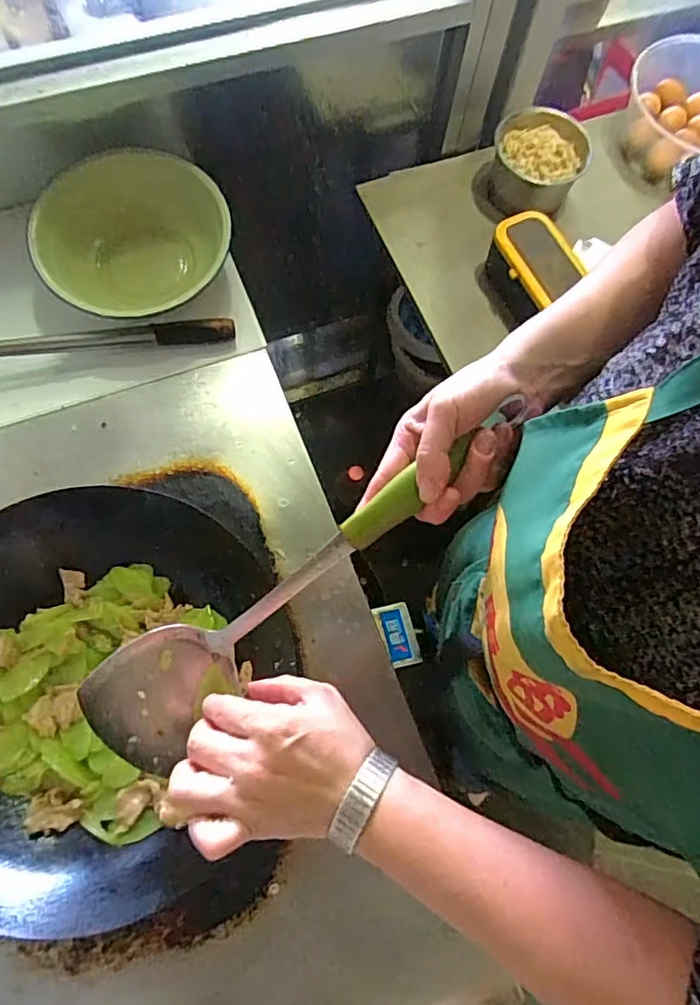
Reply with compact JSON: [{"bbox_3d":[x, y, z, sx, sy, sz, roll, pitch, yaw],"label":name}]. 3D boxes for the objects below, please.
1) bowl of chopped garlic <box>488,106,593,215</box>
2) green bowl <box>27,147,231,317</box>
[{"bbox_3d":[0.275,-0.497,0.853,0.128,0.087,0.127,1,72,-2],"label":"bowl of chopped garlic"},{"bbox_3d":[-0.266,-0.320,0.735,0.230,0.127,0.220,1,72,-2],"label":"green bowl"}]

